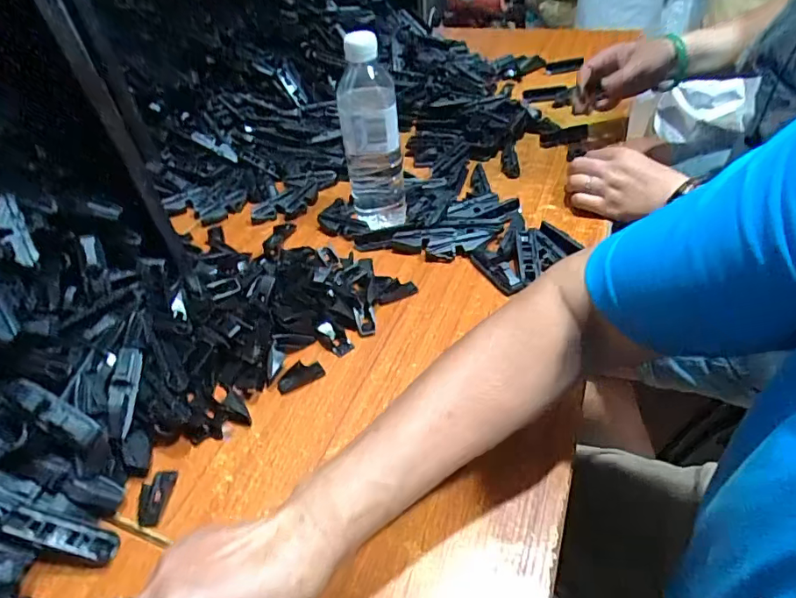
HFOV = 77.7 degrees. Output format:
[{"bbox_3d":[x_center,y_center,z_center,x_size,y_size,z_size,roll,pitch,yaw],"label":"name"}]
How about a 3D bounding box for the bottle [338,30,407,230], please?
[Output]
[{"bbox_3d":[-0.029,-0.180,0.550,0.064,0.196,0.056,-5,43,2],"label":"bottle"}]

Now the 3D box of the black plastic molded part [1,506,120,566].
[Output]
[{"bbox_3d":[-0.230,0.161,0.339,0.073,0.009,0.020,22,46,-7],"label":"black plastic molded part"}]

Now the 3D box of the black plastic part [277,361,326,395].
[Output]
[{"bbox_3d":[-0.089,0.069,0.445,0.041,0.006,0.020,-24,69,-15],"label":"black plastic part"}]

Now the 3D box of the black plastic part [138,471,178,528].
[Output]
[{"bbox_3d":[-0.182,0.148,0.369,0.021,0.004,0.040,10,50,-2],"label":"black plastic part"}]

